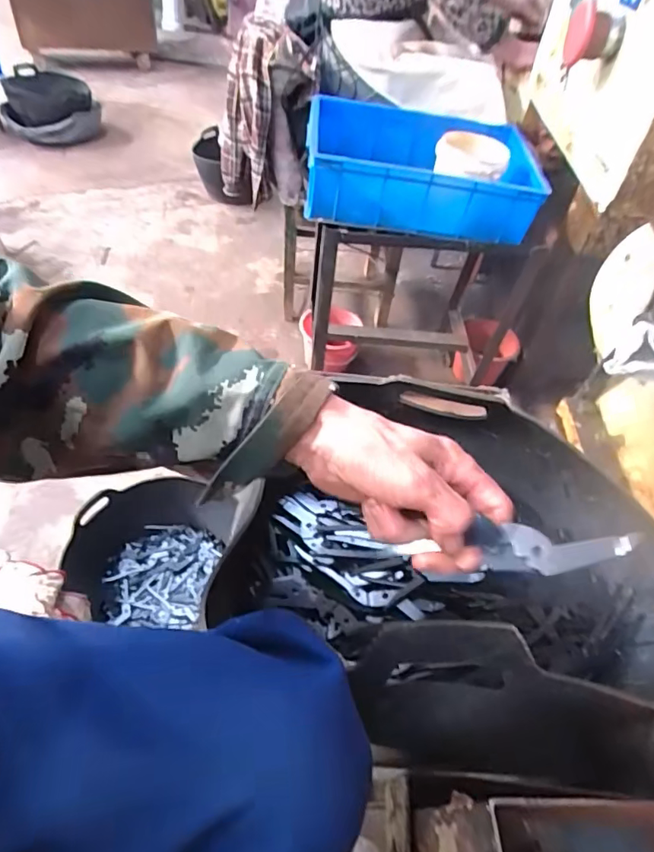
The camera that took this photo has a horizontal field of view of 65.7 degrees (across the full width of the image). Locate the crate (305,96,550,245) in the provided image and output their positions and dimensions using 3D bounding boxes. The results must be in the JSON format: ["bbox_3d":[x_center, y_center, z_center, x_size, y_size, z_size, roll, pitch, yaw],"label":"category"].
[{"bbox_3d":[0.215,-0.601,1.193,0.518,0.157,0.357,7,49,-1],"label":"crate"}]

